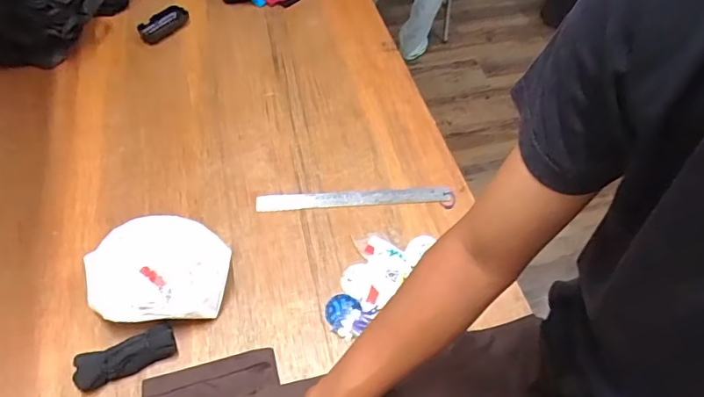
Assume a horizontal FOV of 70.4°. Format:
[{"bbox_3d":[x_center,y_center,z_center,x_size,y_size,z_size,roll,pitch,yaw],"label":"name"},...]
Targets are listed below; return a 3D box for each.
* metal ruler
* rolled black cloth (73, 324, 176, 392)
[{"bbox_3d":[0.005,0.000,0.845,0.324,0.007,0.032,-2,63,-7],"label":"metal ruler"},{"bbox_3d":[-0.300,0.209,0.663,0.125,0.036,0.046,-20,59,-16],"label":"rolled black cloth"}]

